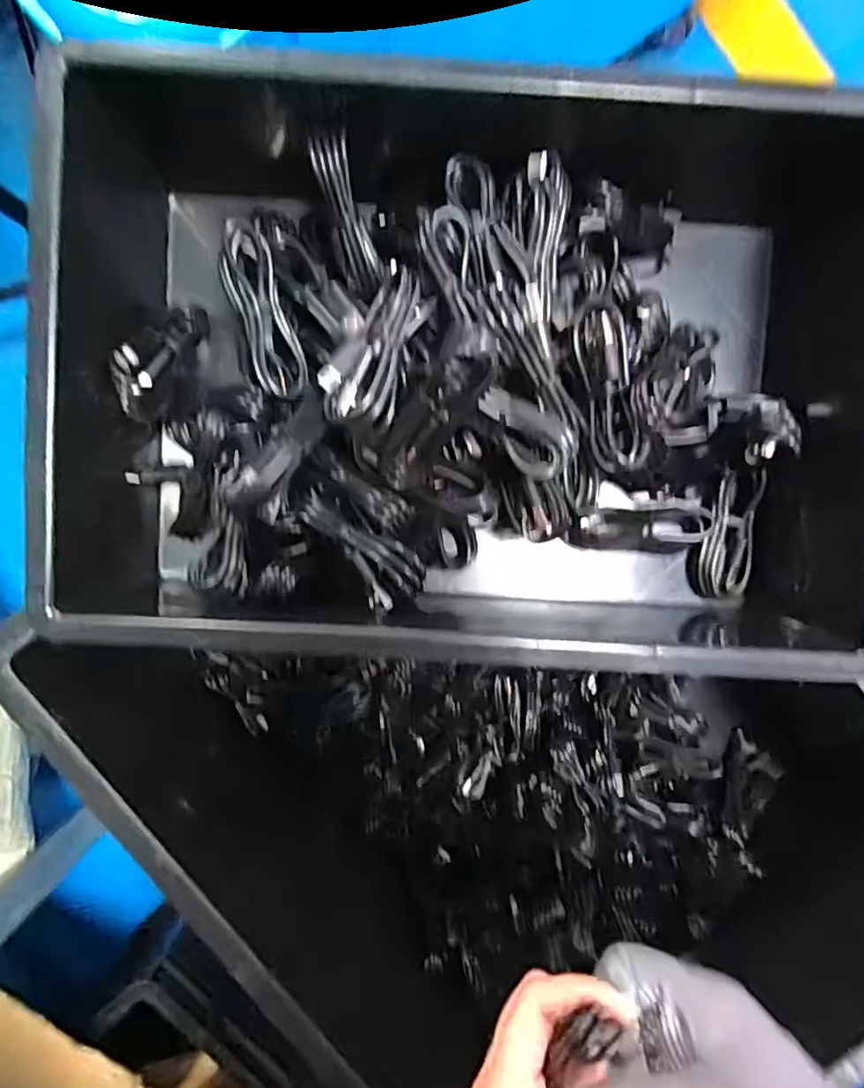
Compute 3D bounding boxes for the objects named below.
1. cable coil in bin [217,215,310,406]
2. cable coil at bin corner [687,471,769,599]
[{"bbox_3d":[-0.079,-0.107,0.292,0.024,0.018,0.079,-15,94,0],"label":"cable coil in bin"},{"bbox_3d":[0.160,-0.005,0.342,0.031,0.016,0.066,2,94,-2],"label":"cable coil at bin corner"}]

